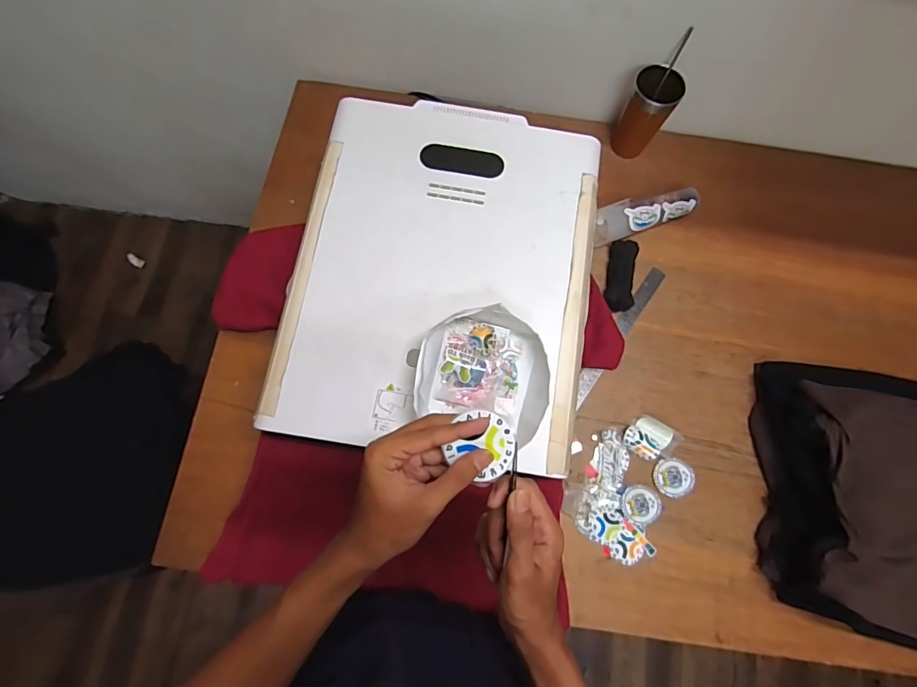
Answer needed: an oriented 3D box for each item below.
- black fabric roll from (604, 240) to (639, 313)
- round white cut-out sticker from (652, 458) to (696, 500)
[{"bbox_3d":[0.289,-0.121,0.796,0.046,0.031,0.129,13,74,2],"label":"black fabric roll"},{"bbox_3d":[0.343,0.213,0.715,0.064,0.005,0.060,0,74,-2],"label":"round white cut-out sticker"}]

